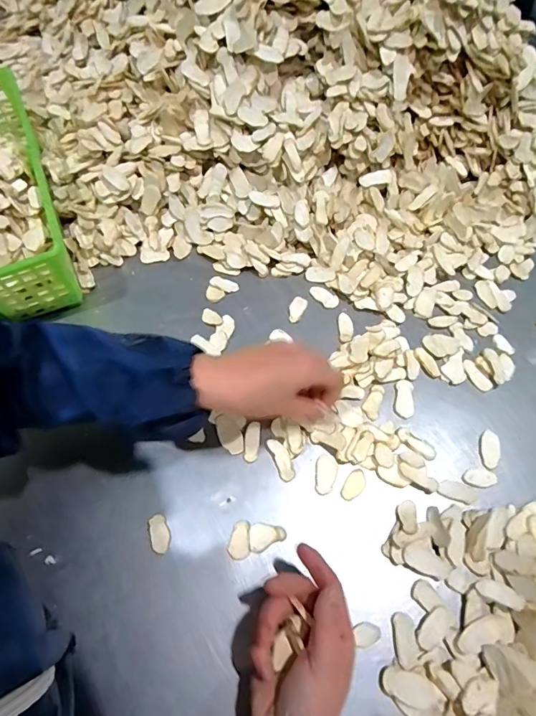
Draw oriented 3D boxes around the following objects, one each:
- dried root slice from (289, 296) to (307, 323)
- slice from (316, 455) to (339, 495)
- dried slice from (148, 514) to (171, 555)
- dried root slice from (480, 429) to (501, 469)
[{"bbox_3d":[0.035,-0.060,0.525,0.018,0.004,0.038,26,65,11],"label":"dried root slice"},{"bbox_3d":[0.059,0.116,0.430,0.021,0.004,0.039,11,63,4],"label":"slice"},{"bbox_3d":[-0.101,0.164,0.402,0.018,0.004,0.034,-13,64,-9],"label":"dried slice"},{"bbox_3d":[0.234,0.096,0.452,0.019,0.004,0.041,14,63,5],"label":"dried root slice"}]

